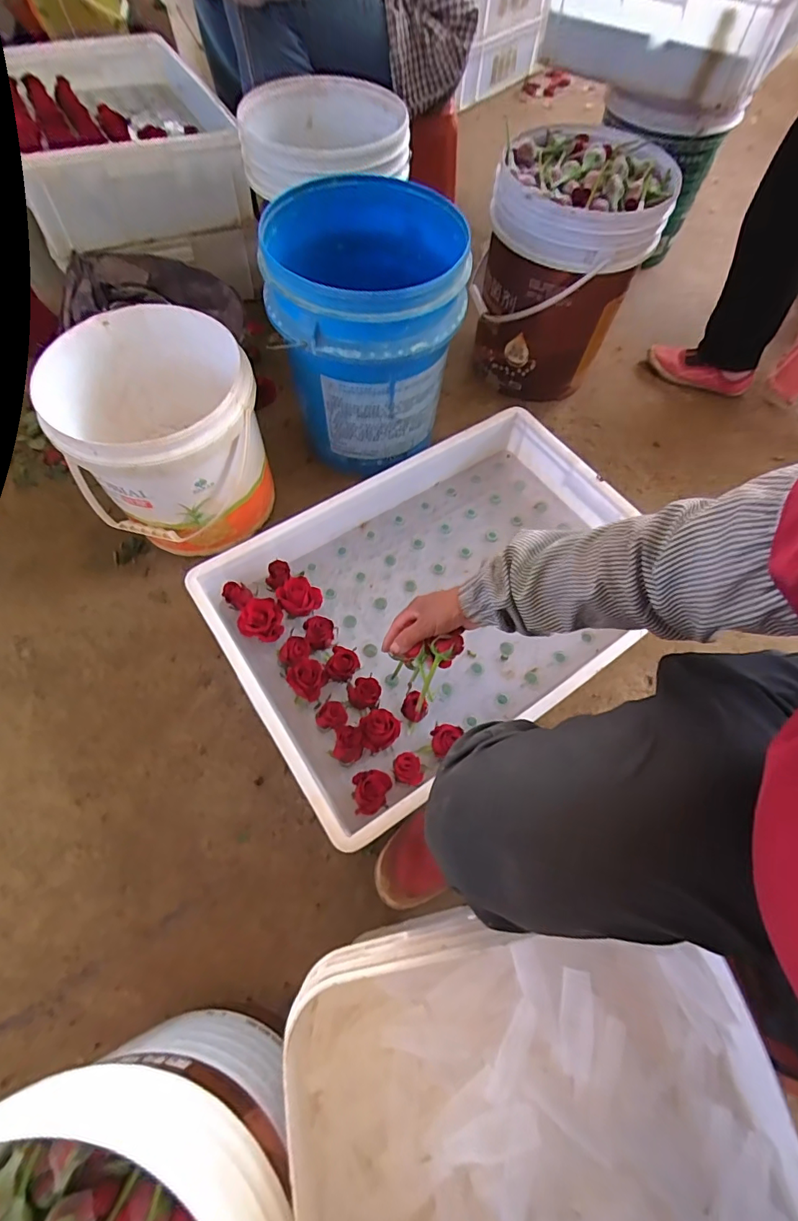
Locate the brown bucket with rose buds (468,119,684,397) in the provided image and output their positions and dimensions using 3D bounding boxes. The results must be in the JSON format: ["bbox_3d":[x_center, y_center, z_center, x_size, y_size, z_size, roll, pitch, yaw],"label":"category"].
[{"bbox_3d":[0.310,-0.634,0.971,0.262,0.395,0.258,1,63,-1],"label":"brown bucket with rose buds"}]

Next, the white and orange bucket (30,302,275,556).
[{"bbox_3d":[-0.359,-0.273,0.791,0.265,0.264,0.280,1,63,-1],"label":"white and orange bucket"}]

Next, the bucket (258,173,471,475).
[{"bbox_3d":[-0.053,-0.465,0.841,0.287,0.350,0.300,1,63,-1],"label":"bucket"}]

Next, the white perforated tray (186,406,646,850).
[{"bbox_3d":[0.071,-0.028,0.736,0.627,0.083,0.435,-31,68,-17],"label":"white perforated tray"}]

